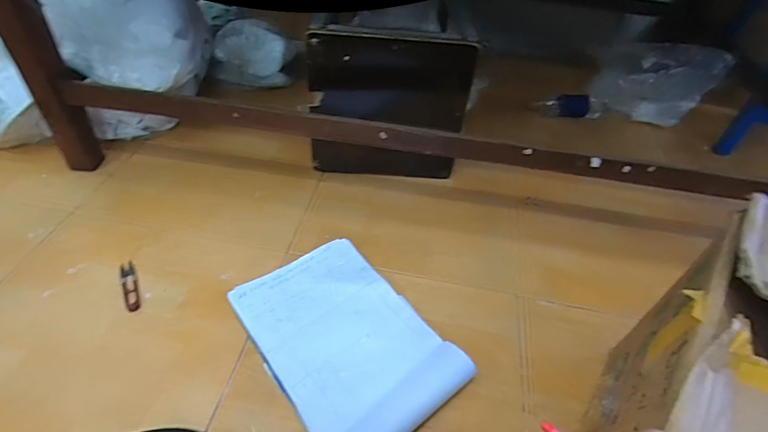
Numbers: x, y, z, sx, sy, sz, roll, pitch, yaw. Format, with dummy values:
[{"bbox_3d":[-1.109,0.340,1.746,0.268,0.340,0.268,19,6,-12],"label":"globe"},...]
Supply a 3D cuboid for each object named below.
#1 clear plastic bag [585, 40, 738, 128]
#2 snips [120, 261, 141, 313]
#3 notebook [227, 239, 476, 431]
[{"bbox_3d":[0.702,-0.353,1.112,0.266,0.200,0.165,28,49,21],"label":"clear plastic bag"},{"bbox_3d":[-0.406,0.110,0.672,0.021,0.005,0.104,-20,50,-24],"label":"snips"},{"bbox_3d":[-0.061,0.174,0.621,0.219,0.033,0.325,-27,54,-29],"label":"notebook"}]

